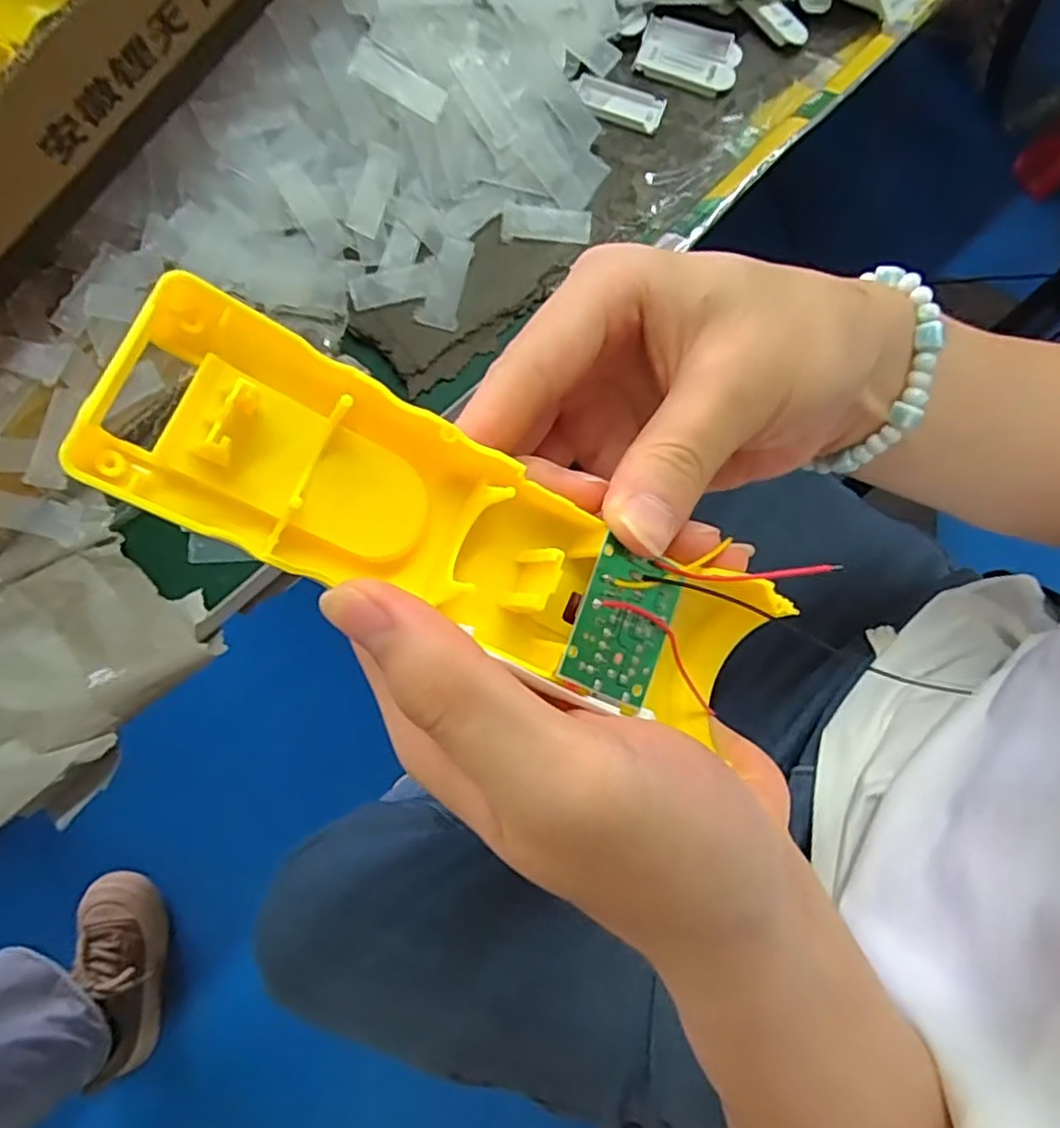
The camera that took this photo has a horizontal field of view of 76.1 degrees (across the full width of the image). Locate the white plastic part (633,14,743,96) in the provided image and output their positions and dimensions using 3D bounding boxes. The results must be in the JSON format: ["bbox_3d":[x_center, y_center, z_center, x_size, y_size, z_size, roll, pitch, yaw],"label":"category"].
[{"bbox_3d":[0.092,-0.294,0.390,0.057,0.007,0.042,16,76,4],"label":"white plastic part"}]

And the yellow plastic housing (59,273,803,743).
[{"bbox_3d":[-0.008,-0.003,0.152,0.158,0.027,0.041,26,75,-23],"label":"yellow plastic housing"}]

